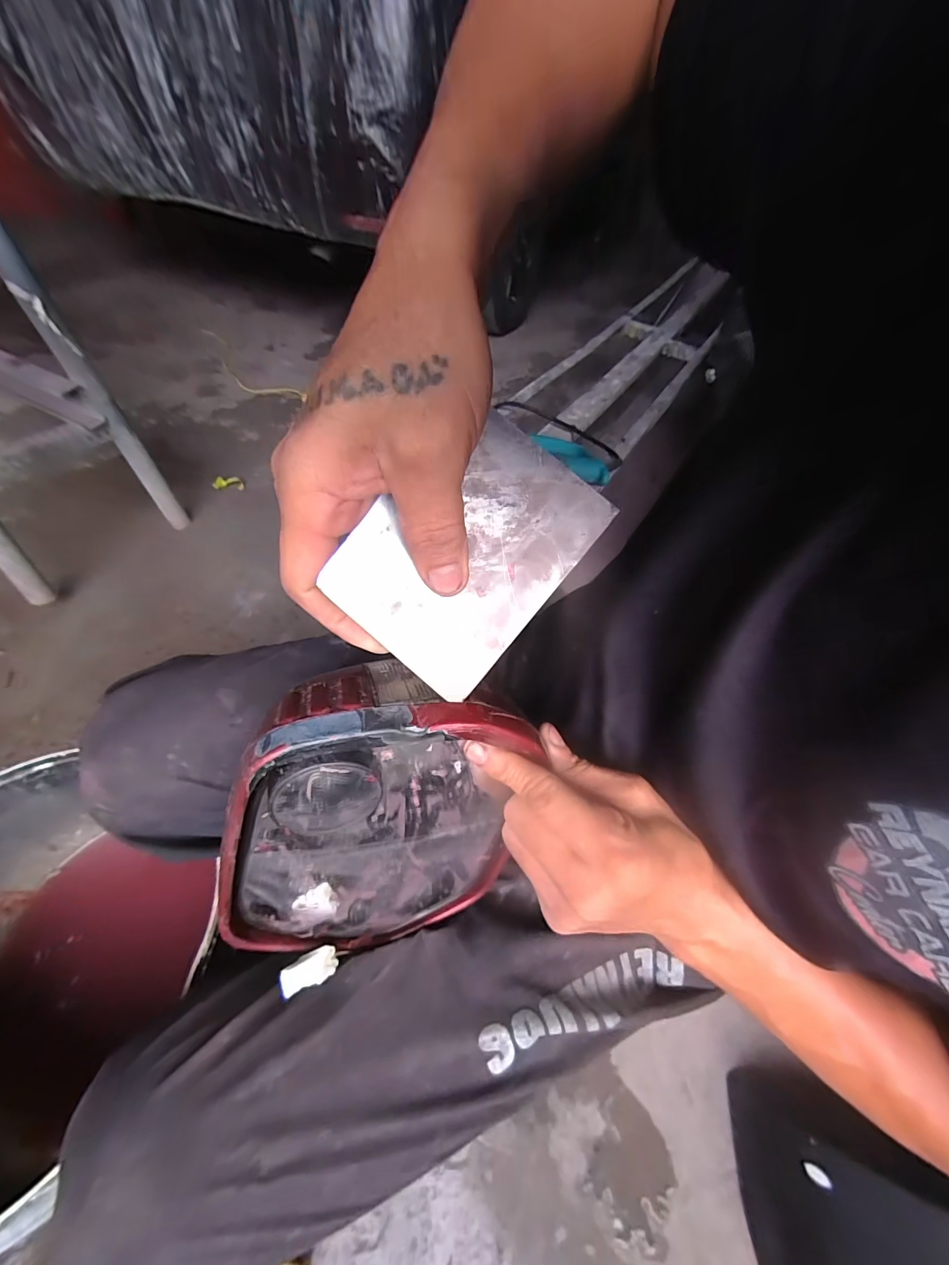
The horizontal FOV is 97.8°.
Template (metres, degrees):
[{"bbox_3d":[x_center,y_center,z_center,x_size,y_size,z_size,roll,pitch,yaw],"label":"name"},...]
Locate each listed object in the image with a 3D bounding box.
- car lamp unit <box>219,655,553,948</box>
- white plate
[{"bbox_3d":[-0.059,0.102,0.256,0.155,0.213,0.062,5,30,-22],"label":"car lamp unit"},{"bbox_3d":[-0.001,-0.035,0.186,0.087,0.004,0.115,39,93,-22],"label":"white plate"}]

